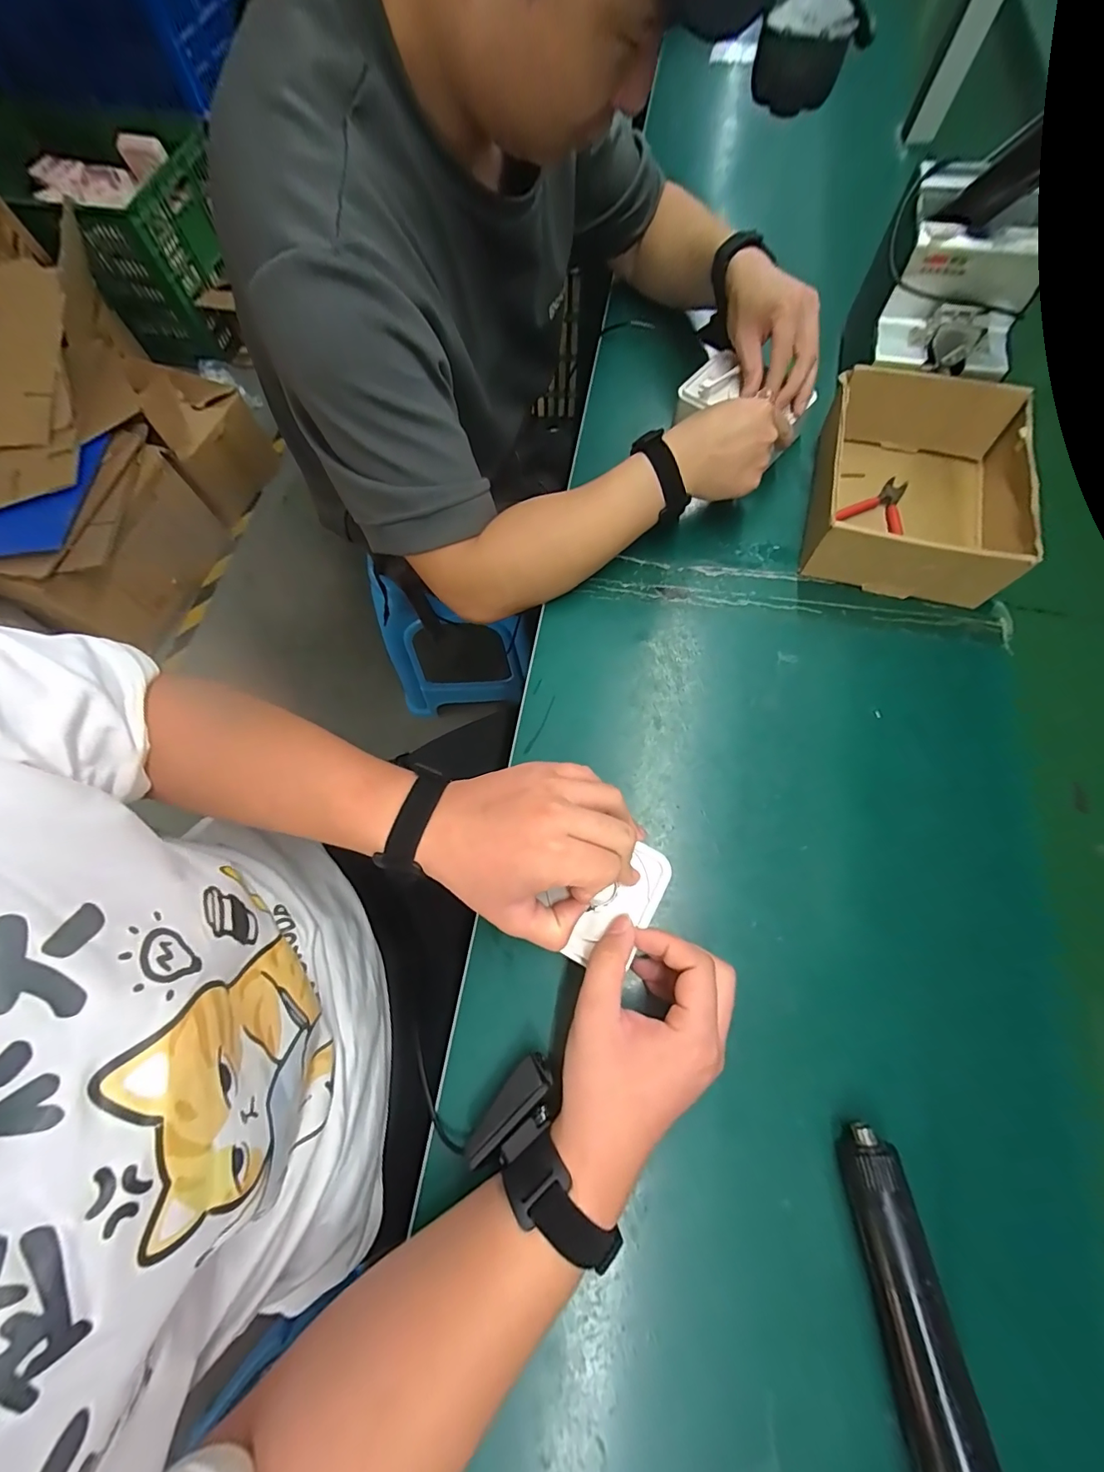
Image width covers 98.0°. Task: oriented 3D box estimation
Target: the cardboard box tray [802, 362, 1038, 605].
[{"bbox_3d":[0.359,-0.245,0.476,0.174,0.079,0.211,14,71,6],"label":"cardboard box tray"}]

